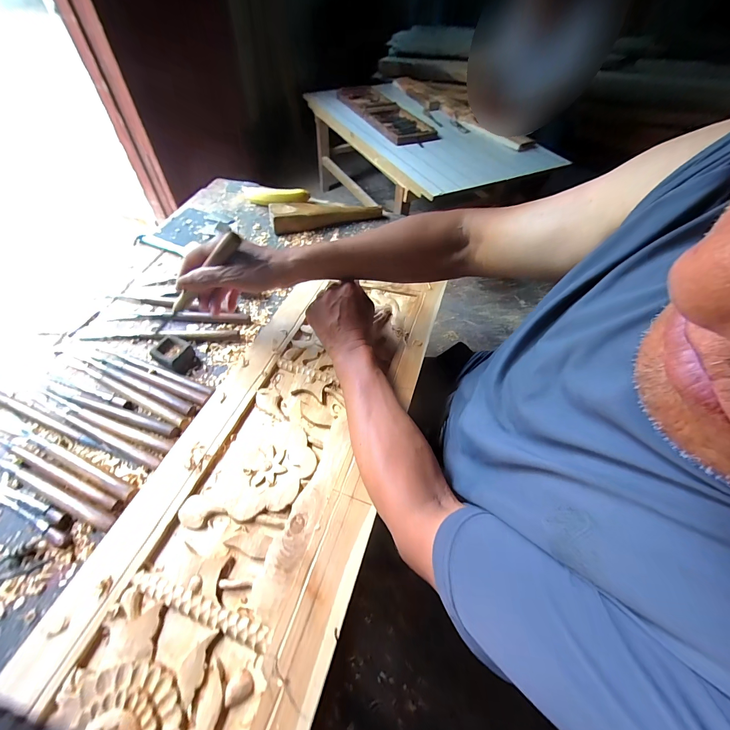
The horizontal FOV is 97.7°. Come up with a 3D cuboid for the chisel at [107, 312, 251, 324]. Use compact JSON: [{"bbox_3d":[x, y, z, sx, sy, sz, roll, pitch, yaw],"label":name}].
[{"bbox_3d":[-0.327,-0.083,0.571,0.233,0.019,0.018,-1,55,-4],"label":"chisel"}]

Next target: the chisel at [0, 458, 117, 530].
[{"bbox_3d":[-0.406,0.147,0.393,0.237,0.016,0.018,19,55,10],"label":"chisel"}]

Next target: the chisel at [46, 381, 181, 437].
[{"bbox_3d":[-0.368,0.064,0.461,0.220,0.020,0.017,17,55,8],"label":"chisel"}]

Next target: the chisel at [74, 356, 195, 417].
[{"bbox_3d":[-0.352,0.027,0.489,0.216,0.021,0.018,22,56,12],"label":"chisel"}]

